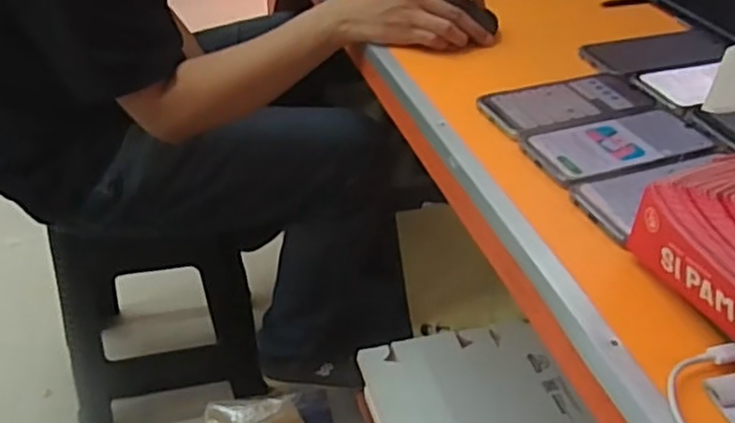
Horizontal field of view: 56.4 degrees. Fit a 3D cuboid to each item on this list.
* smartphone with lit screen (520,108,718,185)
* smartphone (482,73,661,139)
[{"bbox_3d":[0.232,-0.065,0.625,0.179,0.008,0.082,-15,41,-20],"label":"smartphone with lit screen"},{"bbox_3d":[0.203,-0.110,0.685,0.182,0.007,0.076,-14,41,-19],"label":"smartphone"}]

